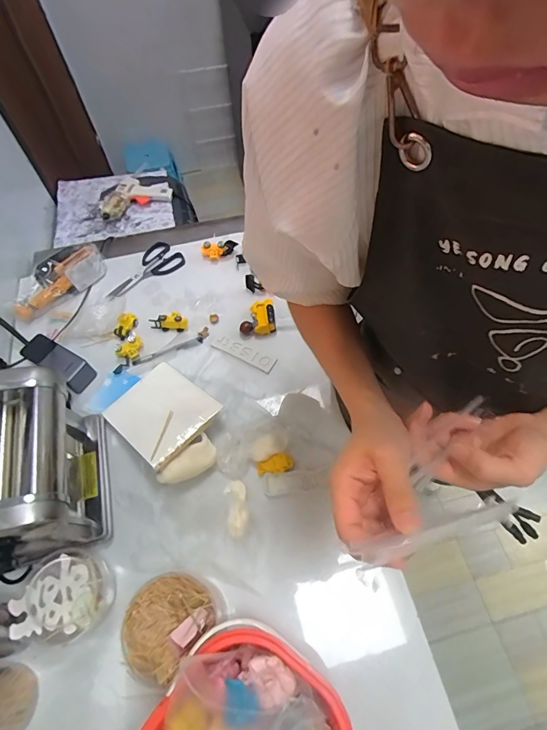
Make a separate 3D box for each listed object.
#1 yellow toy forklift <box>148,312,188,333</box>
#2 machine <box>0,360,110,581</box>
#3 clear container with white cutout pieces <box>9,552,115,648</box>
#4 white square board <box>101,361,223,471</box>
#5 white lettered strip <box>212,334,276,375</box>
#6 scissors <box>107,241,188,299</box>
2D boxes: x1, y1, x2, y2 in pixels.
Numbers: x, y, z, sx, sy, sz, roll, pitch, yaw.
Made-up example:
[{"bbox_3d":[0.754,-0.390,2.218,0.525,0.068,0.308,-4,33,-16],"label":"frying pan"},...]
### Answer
[{"bbox_3d":[-0.211,-0.086,0.793,0.072,0.024,0.033,1,60,3],"label":"yellow toy forklift"},{"bbox_3d":[-0.361,0.159,0.549,0.186,0.199,0.249,-13,60,-5],"label":"machine"},{"bbox_3d":[-0.287,0.330,0.549,0.101,0.091,0.103,-1,59,2],"label":"clear container with white cutout pieces"},{"bbox_3d":[-0.196,0.078,0.685,0.183,0.014,0.147,28,59,36],"label":"white square board"},{"bbox_3d":[-0.058,-0.025,0.759,0.128,0.007,0.035,24,63,16],"label":"white lettered strip"},{"bbox_3d":[-0.287,-0.203,0.867,0.090,0.013,0.178,34,67,20],"label":"scissors"}]

